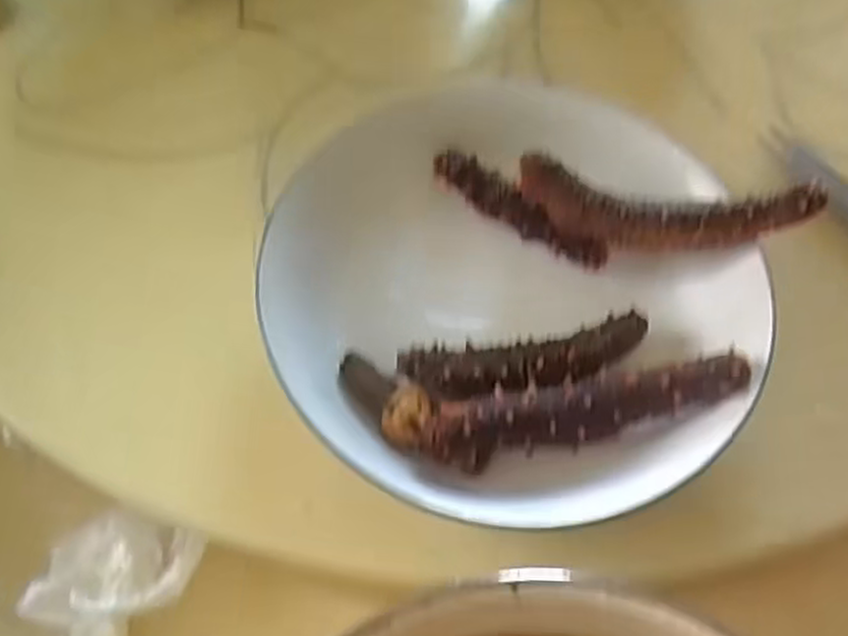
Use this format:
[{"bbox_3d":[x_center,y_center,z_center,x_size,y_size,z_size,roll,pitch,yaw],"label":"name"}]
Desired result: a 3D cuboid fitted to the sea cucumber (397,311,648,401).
[{"bbox_3d":[0.039,0.017,0.281,0.092,0.015,0.023,-10,61,-7],"label":"sea cucumber"}]

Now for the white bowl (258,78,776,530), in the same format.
[{"bbox_3d":[0.031,-0.013,0.299,0.185,0.039,0.188,1,60,-1],"label":"white bowl"}]

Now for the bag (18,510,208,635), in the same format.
[{"bbox_3d":[-0.118,0.096,0.289,0.046,0.021,0.059,40,67,17],"label":"bag"}]

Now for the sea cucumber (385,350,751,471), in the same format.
[{"bbox_3d":[0.047,0.030,0.264,0.119,0.025,0.028,-5,61,-4],"label":"sea cucumber"}]

